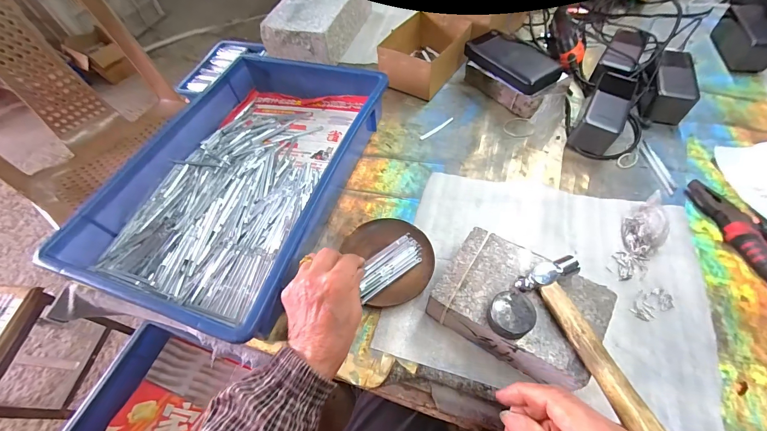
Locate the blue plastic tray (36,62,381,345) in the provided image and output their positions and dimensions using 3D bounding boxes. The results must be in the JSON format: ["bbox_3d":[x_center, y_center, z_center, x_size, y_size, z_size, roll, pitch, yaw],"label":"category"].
[{"bbox_3d":[-0.189,-0.066,0.462,0.277,0.075,0.421,14,58,14],"label":"blue plastic tray"}]

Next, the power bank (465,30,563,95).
[{"bbox_3d":[0.220,-0.267,0.548,0.087,0.021,0.160,-28,60,-15],"label":"power bank"}]

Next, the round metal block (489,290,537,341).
[{"bbox_3d":[0.114,0.089,0.289,0.036,0.020,0.038,-2,57,2],"label":"round metal block"}]

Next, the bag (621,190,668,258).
[{"bbox_3d":[0.326,0.006,0.396,0.043,0.035,0.084,32,64,23],"label":"bag"}]

